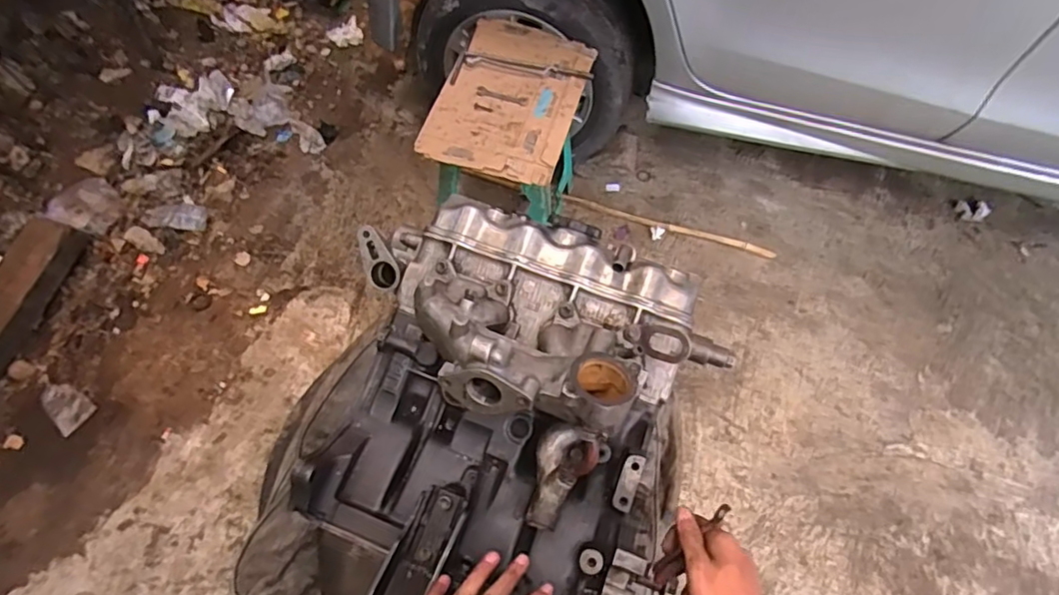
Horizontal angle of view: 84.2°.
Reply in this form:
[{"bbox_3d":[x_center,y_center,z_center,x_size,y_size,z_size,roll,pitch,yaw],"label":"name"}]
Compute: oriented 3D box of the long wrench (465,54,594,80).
[{"bbox_3d":[-0.001,-0.514,1.303,0.285,0.015,0.039,9,61,6],"label":"long wrench"}]

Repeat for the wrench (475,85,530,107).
[{"bbox_3d":[-0.059,-0.436,1.270,0.112,0.007,0.027,12,62,8],"label":"wrench"}]

